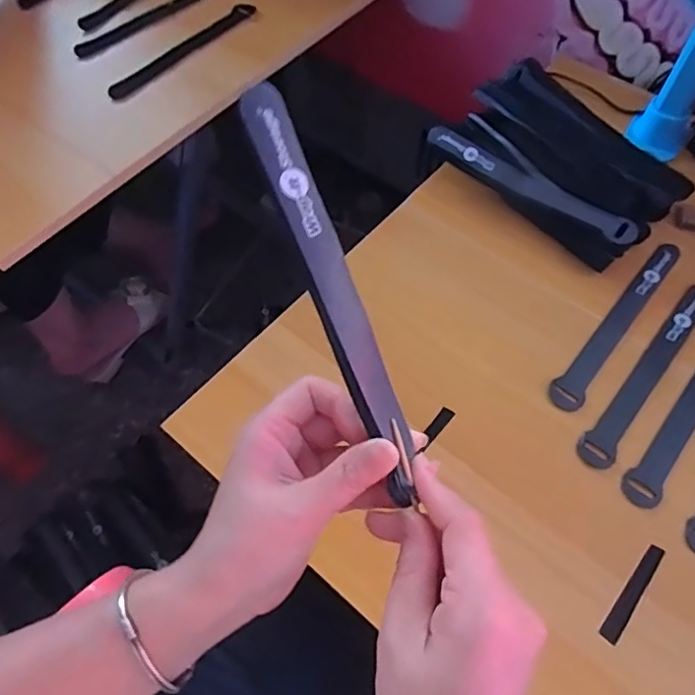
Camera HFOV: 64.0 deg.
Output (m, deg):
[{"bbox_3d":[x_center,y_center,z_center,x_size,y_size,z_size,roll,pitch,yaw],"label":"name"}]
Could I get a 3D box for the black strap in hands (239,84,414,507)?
[{"bbox_3d":[-0.005,-0.023,0.254,0.023,0.009,0.192,-22,95,-16],"label":"black strap in hands"}]

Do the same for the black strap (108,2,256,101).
[{"bbox_3d":[-0.170,-0.318,0.585,0.026,0.005,0.211,27,65,15],"label":"black strap"}]

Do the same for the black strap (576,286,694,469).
[{"bbox_3d":[0.234,0.014,0.428,0.024,0.004,0.201,36,64,18],"label":"black strap"}]

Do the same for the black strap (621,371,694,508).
[{"bbox_3d":[0.260,0.038,0.415,0.023,0.004,0.199,37,64,18],"label":"black strap"}]

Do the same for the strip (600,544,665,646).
[{"bbox_3d":[0.180,0.152,0.346,0.012,0.004,0.068,37,64,18],"label":"strip"}]

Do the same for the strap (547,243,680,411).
[{"bbox_3d":[0.224,-0.023,0.451,0.024,0.004,0.201,38,64,18],"label":"strap"}]

